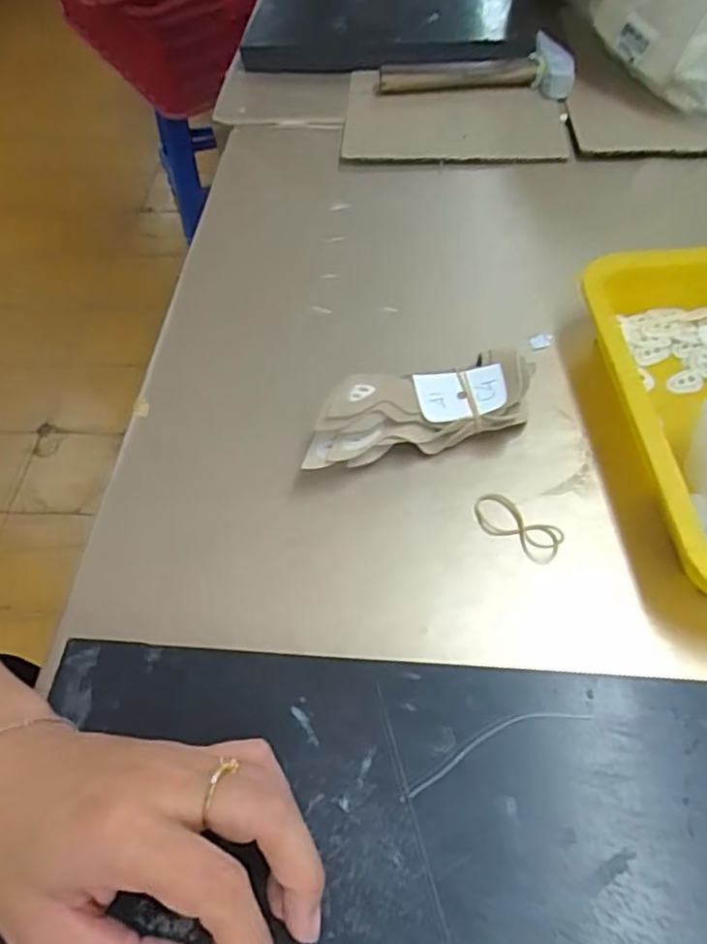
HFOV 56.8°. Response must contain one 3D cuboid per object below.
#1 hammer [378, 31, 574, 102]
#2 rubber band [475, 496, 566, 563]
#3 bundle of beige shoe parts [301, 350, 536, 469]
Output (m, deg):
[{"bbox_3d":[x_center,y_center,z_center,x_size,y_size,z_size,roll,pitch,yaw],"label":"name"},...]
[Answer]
[{"bbox_3d":[0.122,-0.406,0.659,0.187,0.026,0.080,1,54,5],"label":"hammer"},{"bbox_3d":[0.090,0.029,0.363,0.052,0.006,0.026,31,61,23],"label":"rubber band"},{"bbox_3d":[0.039,-0.036,0.393,0.139,0.044,0.042,-13,54,-6],"label":"bundle of beige shoe parts"}]

